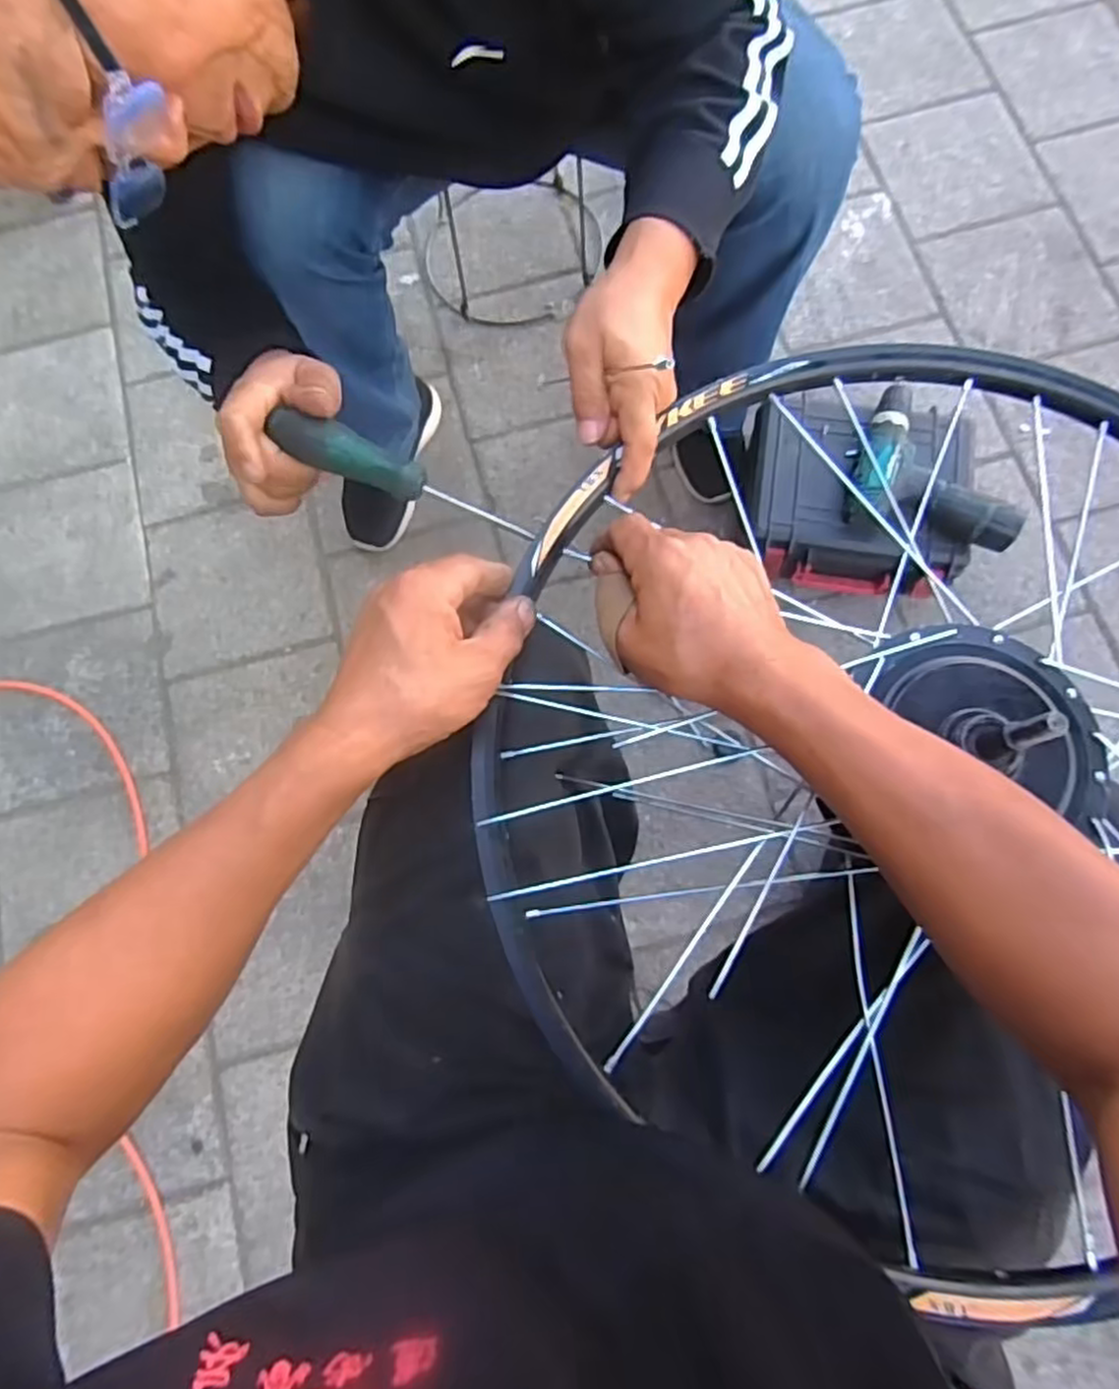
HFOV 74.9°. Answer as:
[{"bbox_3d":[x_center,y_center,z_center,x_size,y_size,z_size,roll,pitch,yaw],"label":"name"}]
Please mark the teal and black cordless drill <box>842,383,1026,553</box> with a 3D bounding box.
[{"bbox_3d":[0.440,-0.257,0.852,0.187,0.056,0.178,-1,76,3],"label":"teal and black cordless drill"}]

